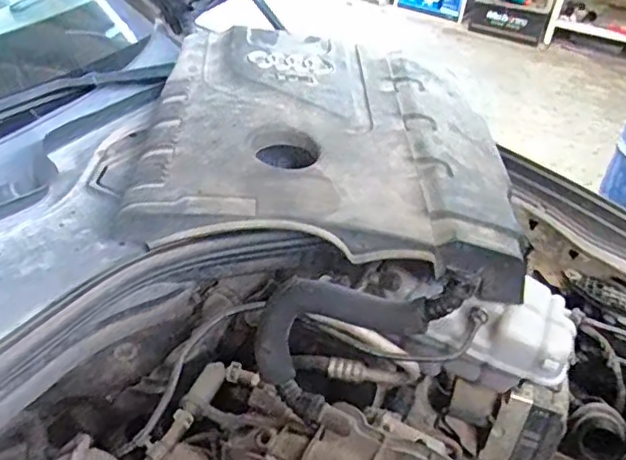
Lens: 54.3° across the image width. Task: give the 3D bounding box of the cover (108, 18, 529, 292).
[{"bbox_3d":[0.025,-0.126,0.838,0.479,0.110,0.469,5,34,-4],"label":"cover"}]

